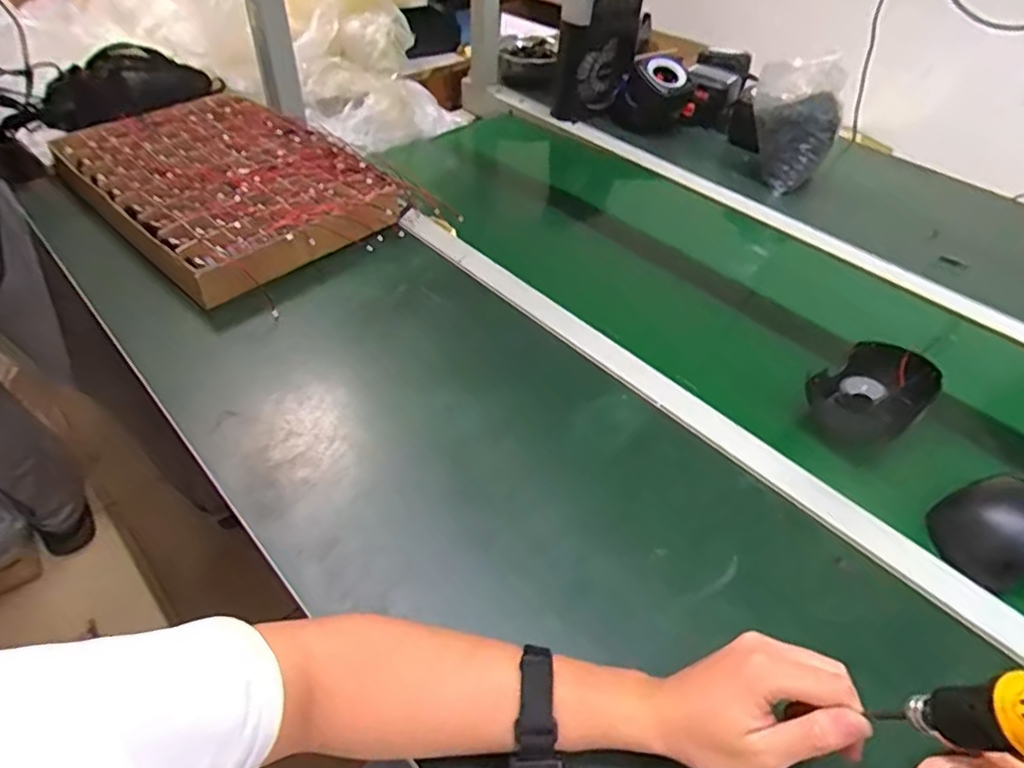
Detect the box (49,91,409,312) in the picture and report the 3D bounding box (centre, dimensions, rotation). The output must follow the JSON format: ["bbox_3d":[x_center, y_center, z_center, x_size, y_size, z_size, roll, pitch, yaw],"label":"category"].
[{"bbox_3d":[-0.436,-0.312,0.911,0.534,0.071,0.345,34,53,27],"label":"box"}]

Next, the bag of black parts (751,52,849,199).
[{"bbox_3d":[0.454,-0.416,1.006,0.140,0.189,0.126,19,48,15],"label":"bag of black parts"}]

